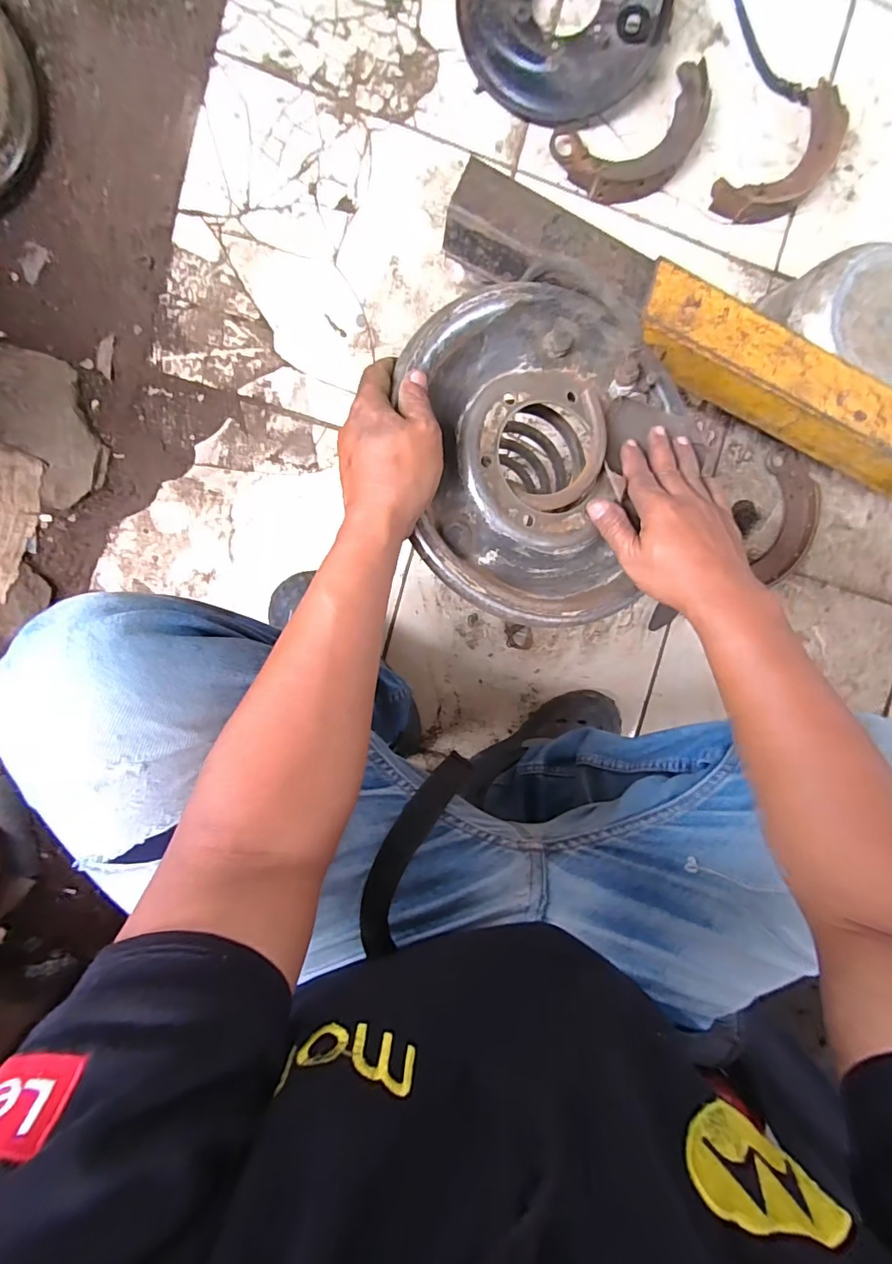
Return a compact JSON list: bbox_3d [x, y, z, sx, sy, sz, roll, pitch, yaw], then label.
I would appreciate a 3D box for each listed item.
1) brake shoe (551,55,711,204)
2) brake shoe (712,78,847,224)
[{"bbox_3d":[0.261,-0.663,0.658,0.221,0.032,0.120,-28,98,-2],"label":"brake shoe"},{"bbox_3d":[0.478,-0.657,0.685,0.217,0.032,0.103,-42,99,0],"label":"brake shoe"}]

